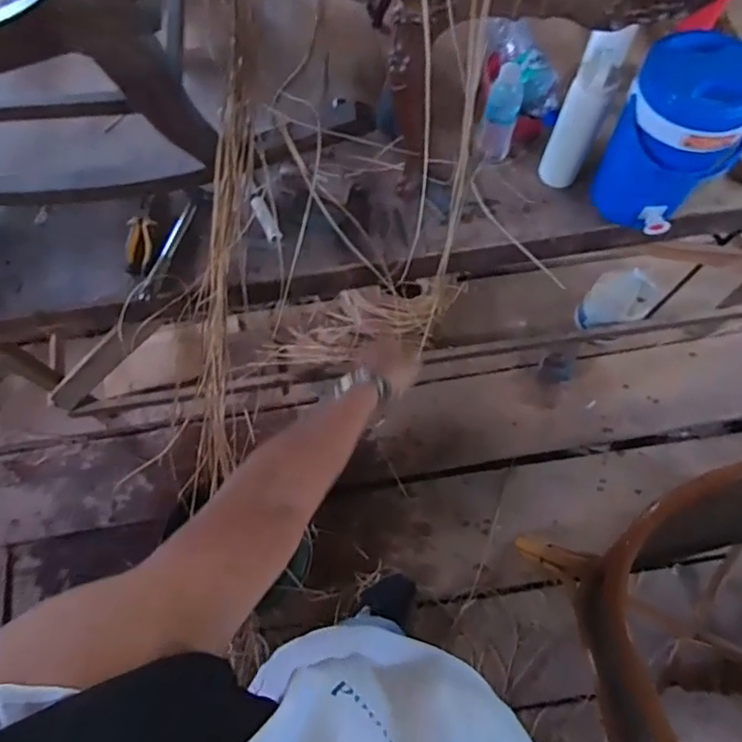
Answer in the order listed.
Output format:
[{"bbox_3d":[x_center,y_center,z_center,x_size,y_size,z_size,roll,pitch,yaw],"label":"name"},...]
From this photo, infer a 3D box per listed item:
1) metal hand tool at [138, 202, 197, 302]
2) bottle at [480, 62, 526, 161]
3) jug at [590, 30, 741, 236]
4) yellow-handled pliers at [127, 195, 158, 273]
[{"bbox_3d":[-0.347,-0.205,0.967,0.022,0.020,0.198,17,69,7],"label":"metal hand tool"},{"bbox_3d":[0.224,-0.436,0.983,0.058,0.174,0.052,21,70,9],"label":"bottle"},{"bbox_3d":[0.462,-0.352,0.877,0.177,0.245,0.151,37,73,14],"label":"jug"},{"bbox_3d":[-0.396,-0.240,0.981,0.042,0.027,0.159,-5,68,-2],"label":"yellow-handled pliers"}]

